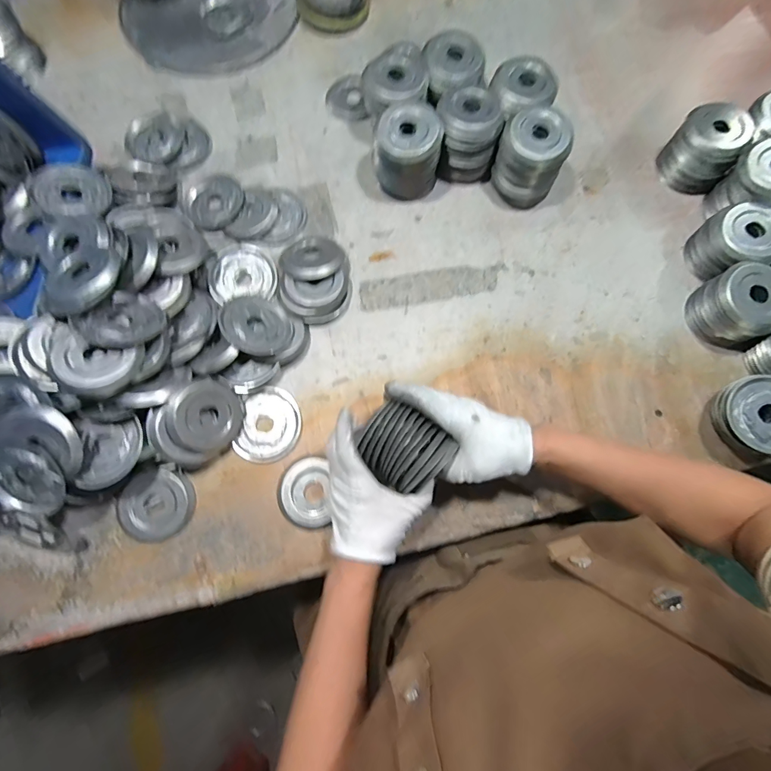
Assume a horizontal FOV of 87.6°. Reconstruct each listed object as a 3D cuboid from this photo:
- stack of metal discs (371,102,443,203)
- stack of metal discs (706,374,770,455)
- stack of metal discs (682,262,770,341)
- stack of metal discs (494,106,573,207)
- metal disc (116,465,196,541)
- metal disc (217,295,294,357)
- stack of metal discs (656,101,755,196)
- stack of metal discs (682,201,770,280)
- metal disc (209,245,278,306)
[{"bbox_3d":[0.029,-0.307,0.535,0.087,0.091,0.077,8,75,1],"label":"stack of metal discs"},{"bbox_3d":[0.428,0.036,0.466,0.084,0.058,0.087,-18,76,-6],"label":"stack of metal discs"},{"bbox_3d":[0.440,-0.100,0.501,0.086,0.066,0.089,-20,76,-6],"label":"stack of metal discs"},{"bbox_3d":[0.192,-0.300,0.535,0.082,0.089,0.072,28,76,7],"label":"stack of metal discs"},{"bbox_3d":[-0.258,0.134,0.453,0.080,0.015,0.076,0,75,-1],"label":"metal disc"},{"bbox_3d":[-0.155,-0.071,0.484,0.080,0.015,0.080,13,59,-23],"label":"metal disc"},{"bbox_3d":[0.437,-0.327,0.556,0.085,0.071,0.083,33,77,8],"label":"stack of metal discs"},{"bbox_3d":[0.450,-0.184,0.520,0.083,0.065,0.085,-31,77,-9],"label":"stack of metal discs"},{"bbox_3d":[-0.185,-0.147,0.529,0.084,0.011,0.079,0,75,-1],"label":"metal disc"}]

